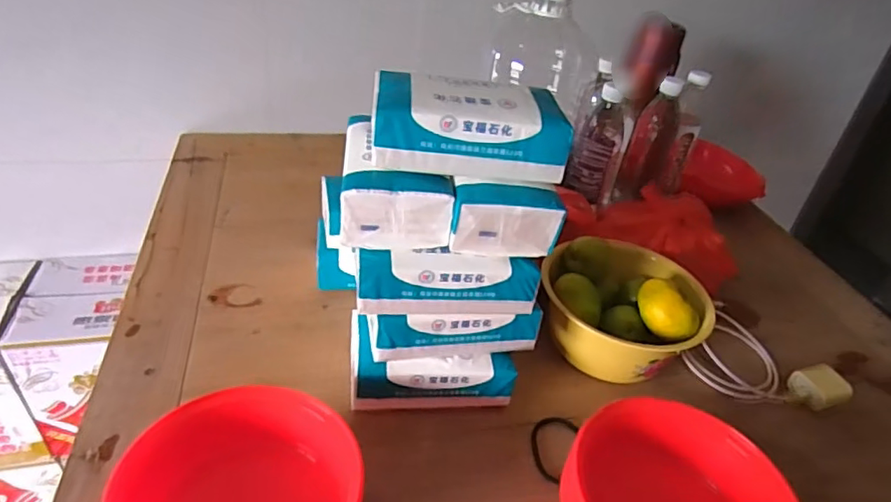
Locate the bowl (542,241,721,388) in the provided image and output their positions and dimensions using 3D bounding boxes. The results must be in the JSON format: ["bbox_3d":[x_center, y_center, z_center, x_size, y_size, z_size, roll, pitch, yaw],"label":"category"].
[{"bbox_3d":[0.196,0.072,0.638,0.174,0.104,0.144,2,36,-8],"label":"bowl"}]

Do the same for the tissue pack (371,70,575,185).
[{"bbox_3d":[0.019,-0.105,0.475,0.158,0.056,0.080,4,36,-5],"label":"tissue pack"}]

